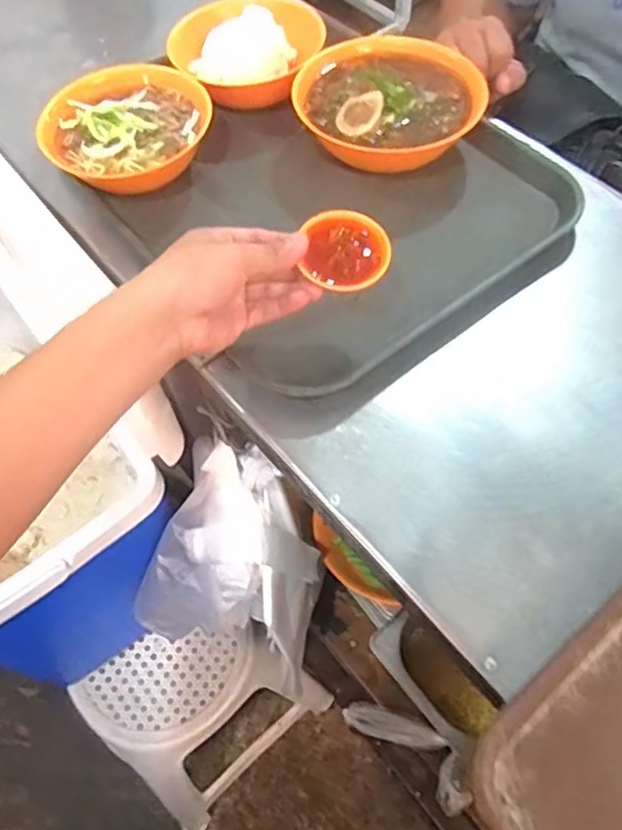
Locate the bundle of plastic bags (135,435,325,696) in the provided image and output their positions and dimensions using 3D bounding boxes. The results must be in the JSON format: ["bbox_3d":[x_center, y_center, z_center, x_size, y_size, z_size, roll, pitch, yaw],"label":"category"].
[{"bbox_3d":[-0.111,0.146,0.714,0.230,0.270,0.070,8,28,27],"label":"bundle of plastic bags"}]

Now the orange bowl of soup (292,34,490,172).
[{"bbox_3d":[0.072,-0.287,0.625,0.174,0.065,0.129,12,61,9],"label":"orange bowl of soup"}]

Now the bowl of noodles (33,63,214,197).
[{"bbox_3d":[-0.173,-0.262,0.638,0.158,0.065,0.147,-1,63,2],"label":"bowl of noodles"}]

